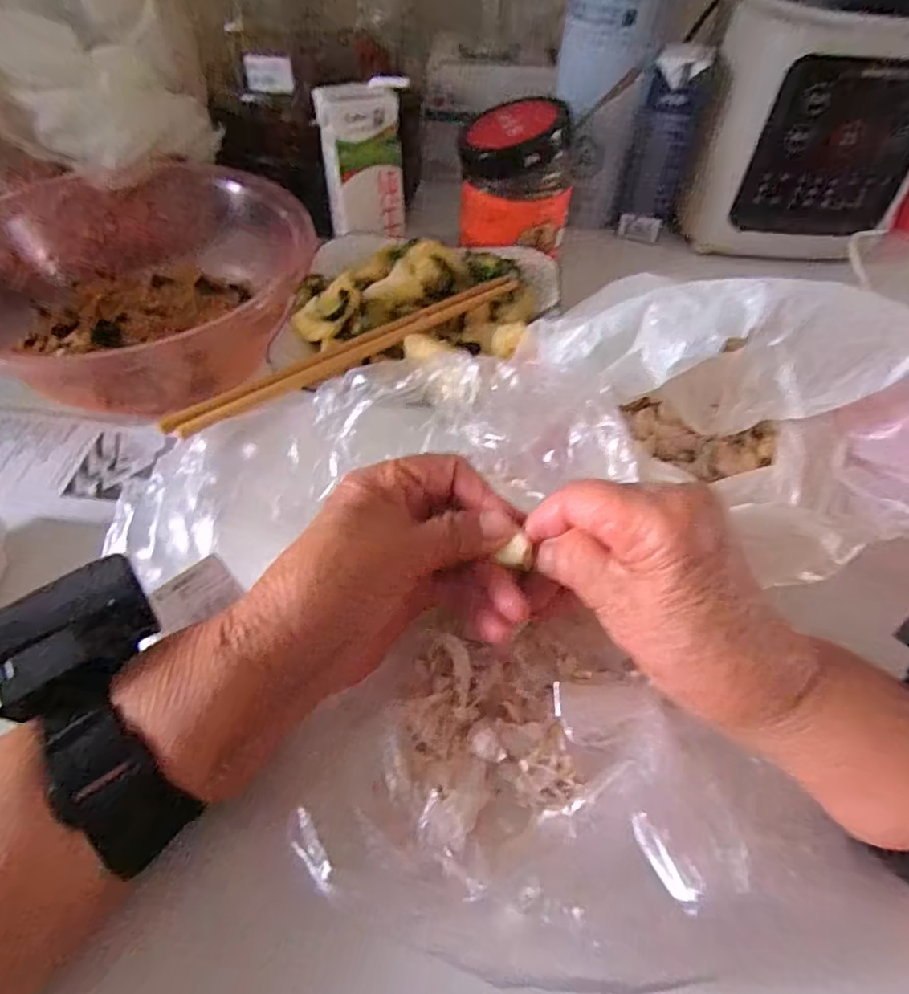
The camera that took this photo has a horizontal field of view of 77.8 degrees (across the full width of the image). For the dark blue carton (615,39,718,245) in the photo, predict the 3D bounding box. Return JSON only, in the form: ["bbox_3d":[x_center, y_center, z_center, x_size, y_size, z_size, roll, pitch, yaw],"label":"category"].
[{"bbox_3d":[0.164,-0.279,0.453,0.043,0.128,0.036,16,53,10],"label":"dark blue carton"}]

